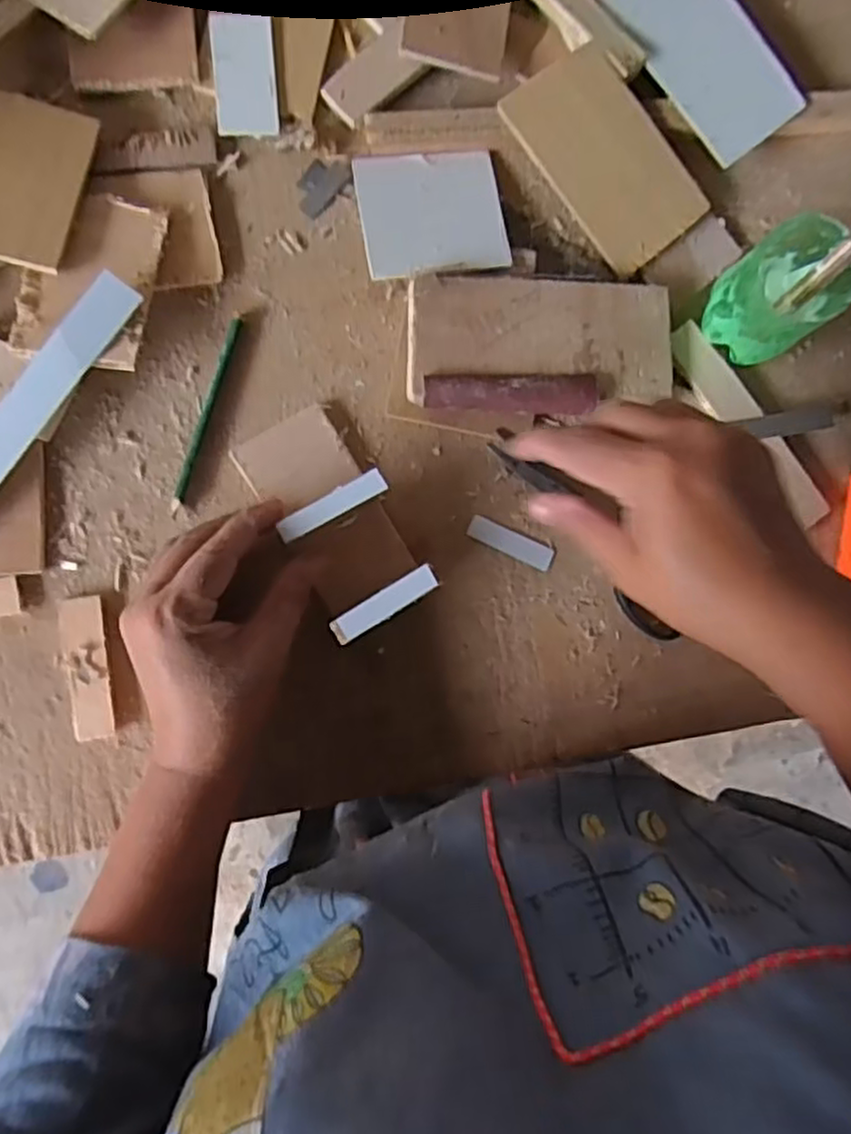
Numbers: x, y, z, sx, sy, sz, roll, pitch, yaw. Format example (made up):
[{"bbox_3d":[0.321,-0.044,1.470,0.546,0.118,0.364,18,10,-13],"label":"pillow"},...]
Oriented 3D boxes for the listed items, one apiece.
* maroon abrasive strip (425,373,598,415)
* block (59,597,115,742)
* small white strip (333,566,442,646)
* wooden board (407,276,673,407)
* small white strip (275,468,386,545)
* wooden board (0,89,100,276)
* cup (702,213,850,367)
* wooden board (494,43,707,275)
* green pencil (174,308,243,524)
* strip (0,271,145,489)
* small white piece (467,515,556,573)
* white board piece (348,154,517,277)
[{"bbox_3d":[0.048,-0.095,0.397,0.095,0.010,0.021,-3,87,-6],"label":"maroon abrasive strip"},{"bbox_3d":[-0.180,0.054,0.388,0.022,0.008,0.074,-9,87,-7],"label":"block"},{"bbox_3d":[-0.019,0.017,0.349,0.055,0.004,0.012,-32,87,-9],"label":"small white strip"},{"bbox_3d":[0.066,-0.129,0.416,0.151,0.024,0.068,-3,87,-6],"label":"wooden board"},{"bbox_3d":[-0.046,-0.031,0.363,0.056,0.004,0.012,-30,90,-5],"label":"small white strip"},{"bbox_3d":[-0.220,-0.208,0.387,0.068,0.004,0.095,11,79,-11],"label":"wooden board"},{"bbox_3d":[0.196,-0.151,0.408,0.056,0.073,0.055,0,86,-6],"label":"cup"},{"bbox_3d":[0.107,-0.241,0.430,0.068,0.009,0.120,-38,95,8],"label":"wooden board"},{"bbox_3d":[-0.122,-0.086,0.406,0.007,0.007,0.119,16,85,-5],"label":"green pencil"},{"bbox_3d":[-0.222,-0.065,0.382,0.025,0.006,0.207,37,87,-15],"label":"strip"},{"bbox_3d":[0.050,-0.014,0.419,0.051,0.004,0.015,25,84,-4],"label":"small white piece"},{"bbox_3d":[0.004,-0.205,0.423,0.081,0.004,0.080,-8,77,-6],"label":"white board piece"}]

